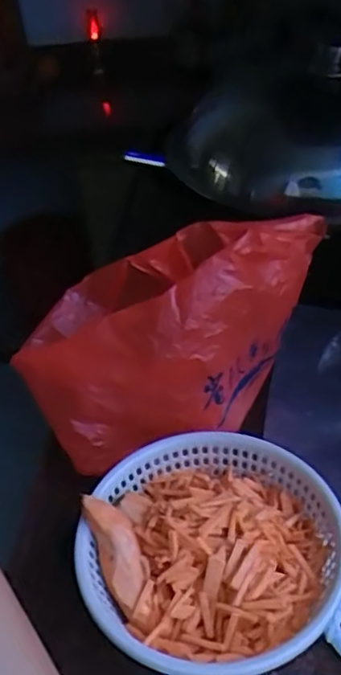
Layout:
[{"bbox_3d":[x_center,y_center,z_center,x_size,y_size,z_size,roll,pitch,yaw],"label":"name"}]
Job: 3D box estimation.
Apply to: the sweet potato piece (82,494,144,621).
[{"bbox_3d":[-0.043,0.177,0.511,0.034,0.022,0.097,-18,80,-14],"label":"sweet potato piece"}]

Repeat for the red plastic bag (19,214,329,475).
[{"bbox_3d":[-0.013,-0.020,0.646,0.279,0.189,0.188,-28,45,-24],"label":"red plastic bag"}]

